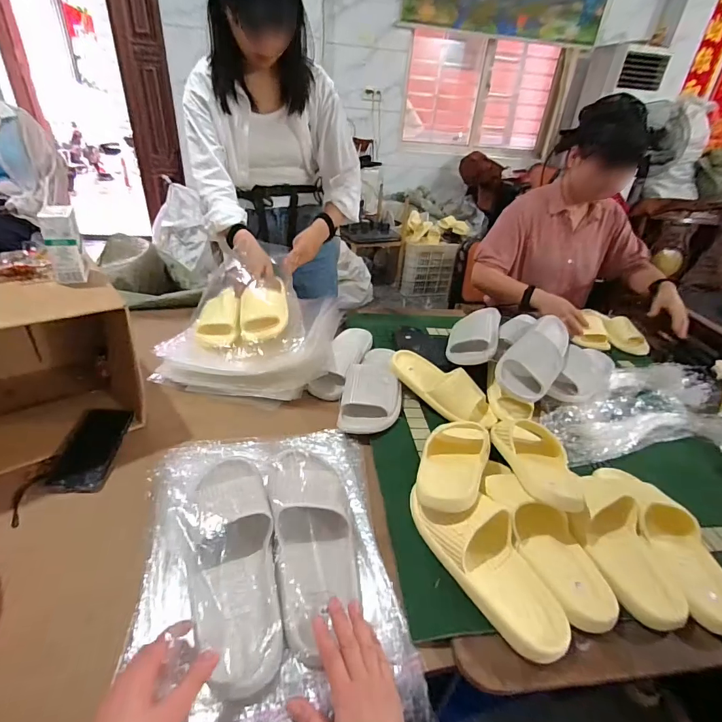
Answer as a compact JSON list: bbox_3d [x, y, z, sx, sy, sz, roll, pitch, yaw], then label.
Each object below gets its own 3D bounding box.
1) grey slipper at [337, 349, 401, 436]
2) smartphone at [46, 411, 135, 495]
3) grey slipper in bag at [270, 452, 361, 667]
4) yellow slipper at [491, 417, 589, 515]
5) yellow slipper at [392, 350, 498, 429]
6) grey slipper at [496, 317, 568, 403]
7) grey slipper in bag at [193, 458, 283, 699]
[{"bbox_3d":[0.028,0.044,0.876,0.123,0.064,0.282,7,33,3],"label":"grey slipper"},{"bbox_3d":[-0.453,0.146,0.676,0.081,0.012,0.153,10,47,-15],"label":"smartphone"},{"bbox_3d":[-0.064,0.235,0.543,0.107,0.055,0.269,-2,43,-11],"label":"grey slipper in bag"},{"bbox_3d":[0.301,0.161,0.707,0.104,0.060,0.274,9,15,6],"label":"yellow slipper"},{"bbox_3d":[0.171,0.059,0.866,0.249,0.066,0.098,23,37,26],"label":"yellow slipper"},{"bbox_3d":[0.379,-0.014,0.859,0.098,0.091,0.251,26,38,29],"label":"grey slipper"},{"bbox_3d":[-0.161,0.240,0.504,0.098,0.062,0.287,-7,46,-18],"label":"grey slipper in bag"}]

